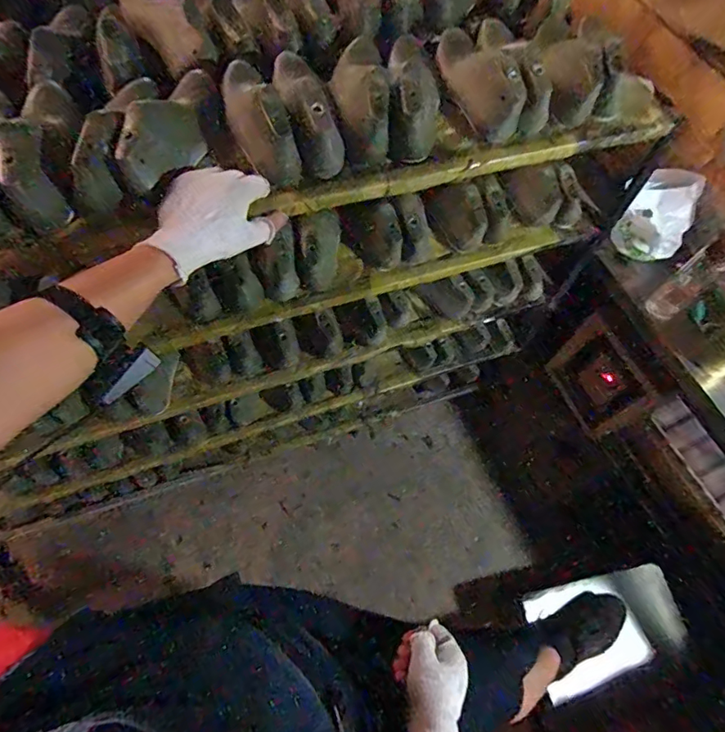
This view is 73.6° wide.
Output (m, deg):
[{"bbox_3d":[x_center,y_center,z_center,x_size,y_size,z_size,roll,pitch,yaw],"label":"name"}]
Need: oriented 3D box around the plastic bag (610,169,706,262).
[{"bbox_3d":[0.631,-0.314,1.036,0.138,0.161,0.114,36,67,14],"label":"plastic bag"}]

